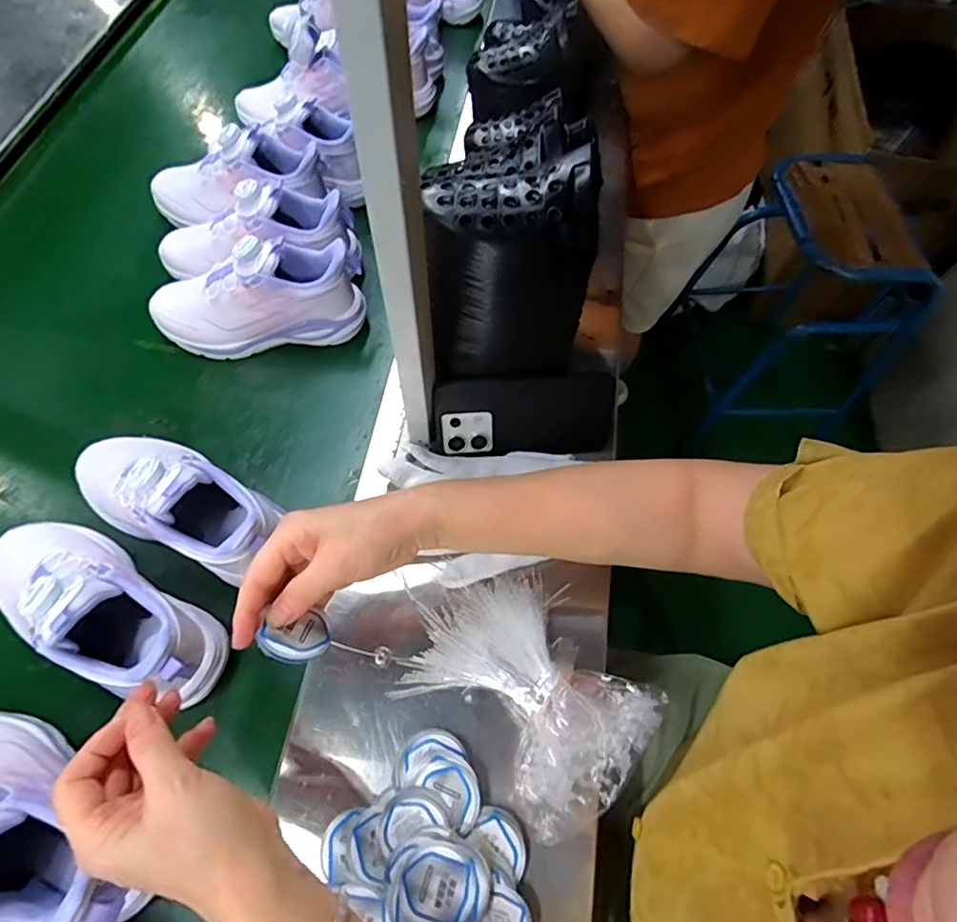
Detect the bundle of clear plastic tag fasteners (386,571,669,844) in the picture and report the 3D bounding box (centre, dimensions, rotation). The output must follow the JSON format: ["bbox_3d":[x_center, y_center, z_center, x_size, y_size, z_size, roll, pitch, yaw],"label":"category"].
[{"bbox_3d":[0.038,0.176,0.419,0.181,0.025,0.136,36,71,15],"label":"bundle of clear plastic tag fasteners"}]

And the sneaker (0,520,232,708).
[{"bbox_3d":[-0.306,0.105,0.417,0.222,0.104,0.073,26,69,12],"label":"sneaker"}]

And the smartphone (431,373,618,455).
[{"bbox_3d":[0.043,-0.041,0.504,0.165,0.076,0.006,-4,29,-5],"label":"smartphone"}]

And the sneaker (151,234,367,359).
[{"bbox_3d":[-0.235,-0.176,0.569,0.223,0.103,0.073,-7,66,-2],"label":"sneaker"}]

